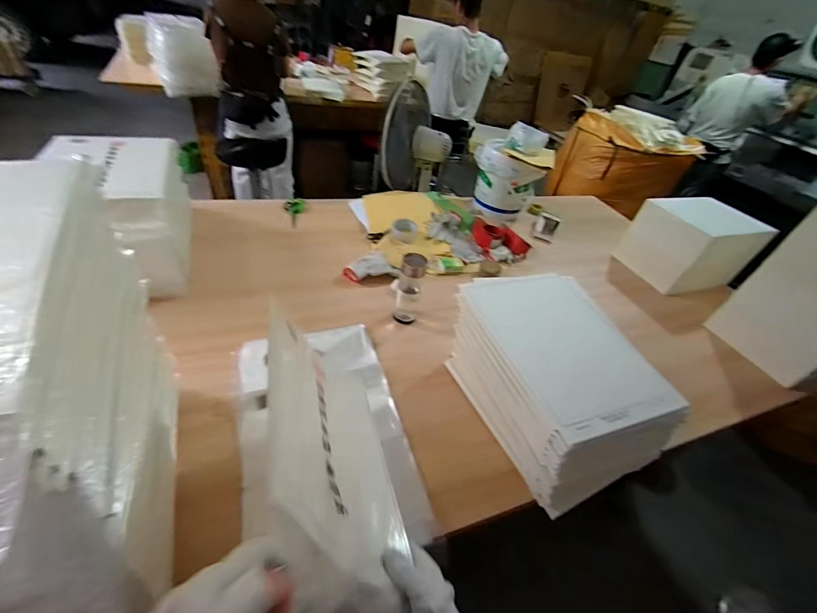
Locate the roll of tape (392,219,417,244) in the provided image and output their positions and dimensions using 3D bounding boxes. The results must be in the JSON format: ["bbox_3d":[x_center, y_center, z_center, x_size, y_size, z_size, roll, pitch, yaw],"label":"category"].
[{"bbox_3d":[-0.014,-0.259,1.216,0.082,0.046,0.080,3,47,-3],"label":"roll of tape"}]

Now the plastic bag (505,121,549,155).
[{"bbox_3d":[0.433,-0.611,1.309,0.138,0.072,0.064,26,43,14],"label":"plastic bag"}]

